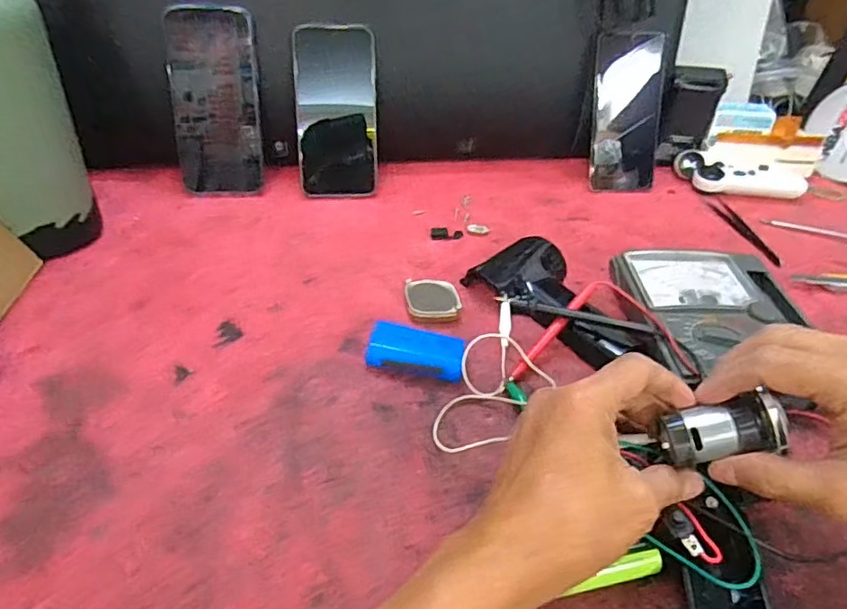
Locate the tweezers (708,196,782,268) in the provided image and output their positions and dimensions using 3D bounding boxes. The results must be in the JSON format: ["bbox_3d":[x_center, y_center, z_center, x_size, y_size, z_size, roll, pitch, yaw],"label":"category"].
[{"bbox_3d":[0.320,-0.076,0.586,0.022,0.007,0.118,-2,40,-7],"label":"tweezers"}]

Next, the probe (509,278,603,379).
[{"bbox_3d":[0.097,0.018,0.431,0.009,0.008,0.109,32,62,30],"label":"probe"}]

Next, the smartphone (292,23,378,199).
[{"bbox_3d":[-0.086,-0.190,0.583,0.077,0.159,0.010,-3,13,-8],"label":"smartphone"}]

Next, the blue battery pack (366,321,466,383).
[{"bbox_3d":[-0.004,0.032,0.405,0.063,0.024,0.031,7,40,3],"label":"blue battery pack"}]

